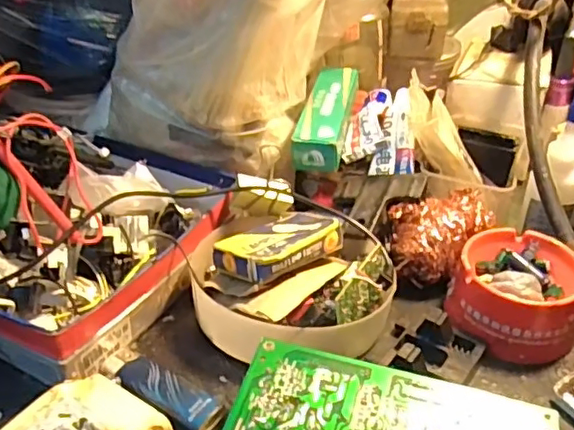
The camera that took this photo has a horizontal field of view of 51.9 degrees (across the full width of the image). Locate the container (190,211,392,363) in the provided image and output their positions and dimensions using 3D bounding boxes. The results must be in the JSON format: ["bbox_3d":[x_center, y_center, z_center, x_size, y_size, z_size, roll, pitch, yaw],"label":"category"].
[{"bbox_3d":[0.002,0.038,0.399,0.131,0.047,0.137,0,36,0],"label":"container"}]

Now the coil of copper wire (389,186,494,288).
[{"bbox_3d":[0.113,0.014,0.429,0.069,0.044,0.055,-11,38,-15],"label":"coil of copper wire"}]

